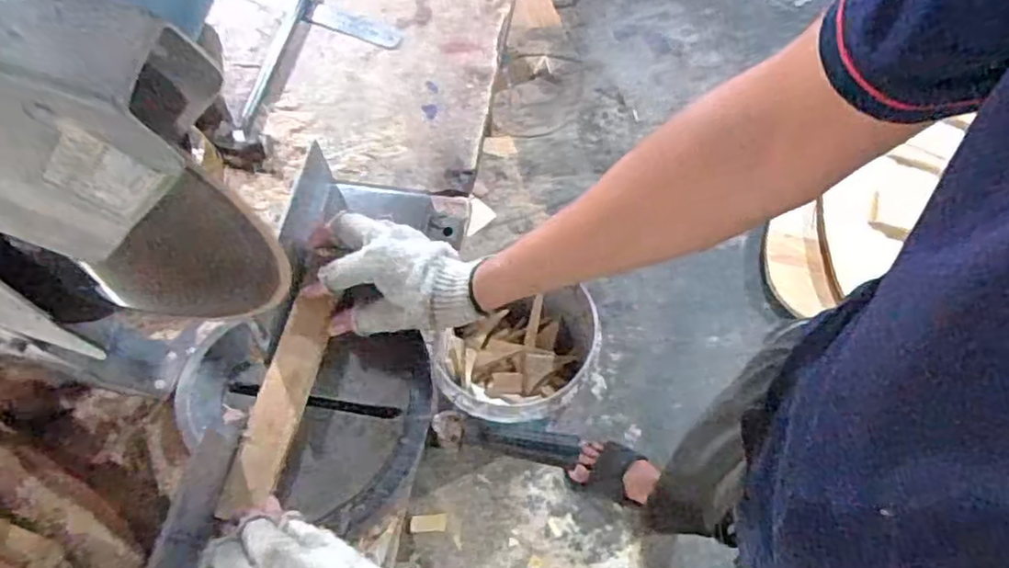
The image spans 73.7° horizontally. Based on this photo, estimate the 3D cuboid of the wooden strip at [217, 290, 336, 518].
[{"bbox_3d":[-0.182,0.095,0.546,0.037,0.015,0.181,12,64,6],"label":"wooden strip"}]

